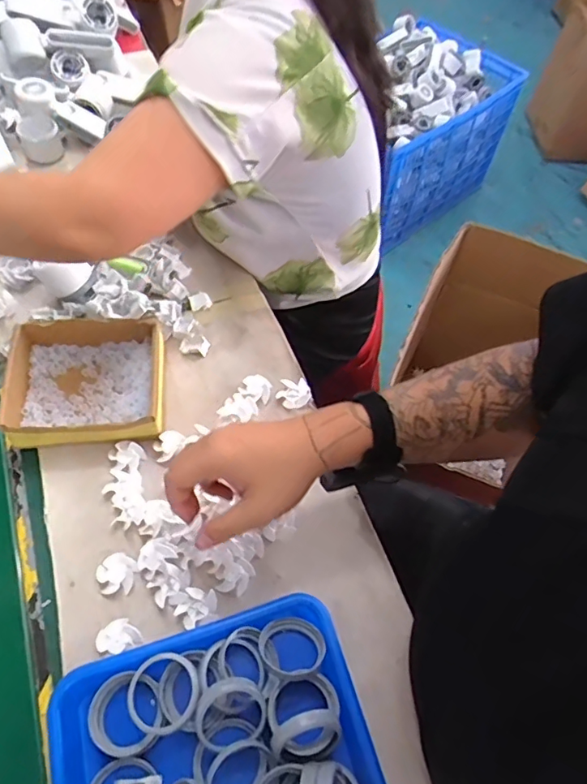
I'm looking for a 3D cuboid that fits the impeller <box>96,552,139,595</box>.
[{"bbox_3d":[-0.171,0.178,0.498,0.033,0.016,0.037,28,62,12],"label":"impeller"}]

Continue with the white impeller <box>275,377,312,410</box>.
[{"bbox_3d":[0.000,0.000,0.615,0.040,0.007,0.040,1,60,-2],"label":"white impeller"}]

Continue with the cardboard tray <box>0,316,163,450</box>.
[{"bbox_3d":[-0.236,-0.009,0.586,0.164,0.048,0.151,-2,60,-4],"label":"cardboard tray"}]

